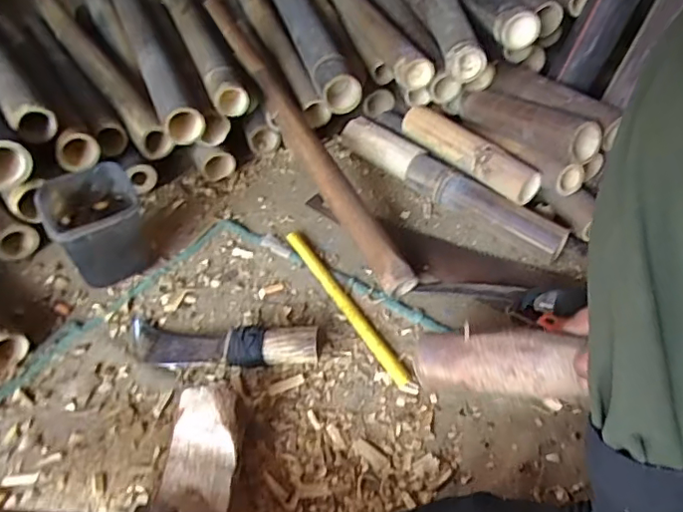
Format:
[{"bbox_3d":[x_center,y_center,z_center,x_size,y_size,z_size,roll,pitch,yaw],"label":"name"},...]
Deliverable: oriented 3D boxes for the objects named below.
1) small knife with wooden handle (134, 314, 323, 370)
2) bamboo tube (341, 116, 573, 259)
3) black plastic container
[{"bbox_3d":[-0.146,0.098,0.678,0.235,0.043,0.066,3,44,0],"label":"small knife with wooden handle"},{"bbox_3d":[0.158,-0.121,0.876,0.048,0.058,0.414,-33,54,-31],"label":"bamboo tube"},{"bbox_3d":[-0.322,-0.031,0.737,0.113,0.124,0.119,-20,49,-21],"label":"black plastic container"}]

